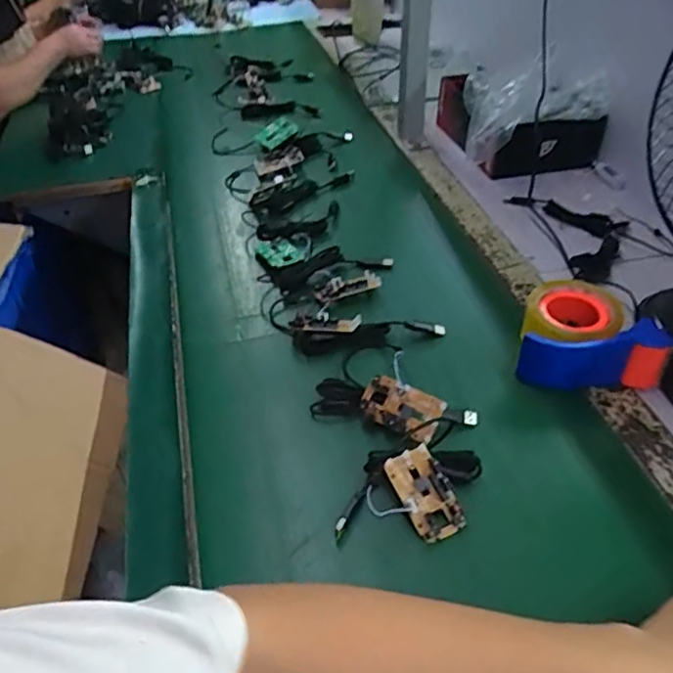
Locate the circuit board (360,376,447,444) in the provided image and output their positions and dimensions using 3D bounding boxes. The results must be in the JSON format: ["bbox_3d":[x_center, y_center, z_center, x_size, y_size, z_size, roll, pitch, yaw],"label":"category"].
[{"bbox_3d":[0.062,0.069,0.602,0.078,0.012,0.043,24,80,22],"label":"circuit board"}]

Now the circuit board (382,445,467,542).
[{"bbox_3d":[0.077,0.135,0.537,0.046,0.011,0.078,-20,63,-16],"label":"circuit board"}]

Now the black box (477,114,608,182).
[{"bbox_3d":[0.341,-0.307,0.995,0.219,0.089,0.028,-13,43,-17],"label":"black box"}]

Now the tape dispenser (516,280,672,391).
[{"bbox_3d":[0.255,-0.007,0.662,0.144,0.070,0.127,1,41,-2],"label":"tape dispenser"}]

